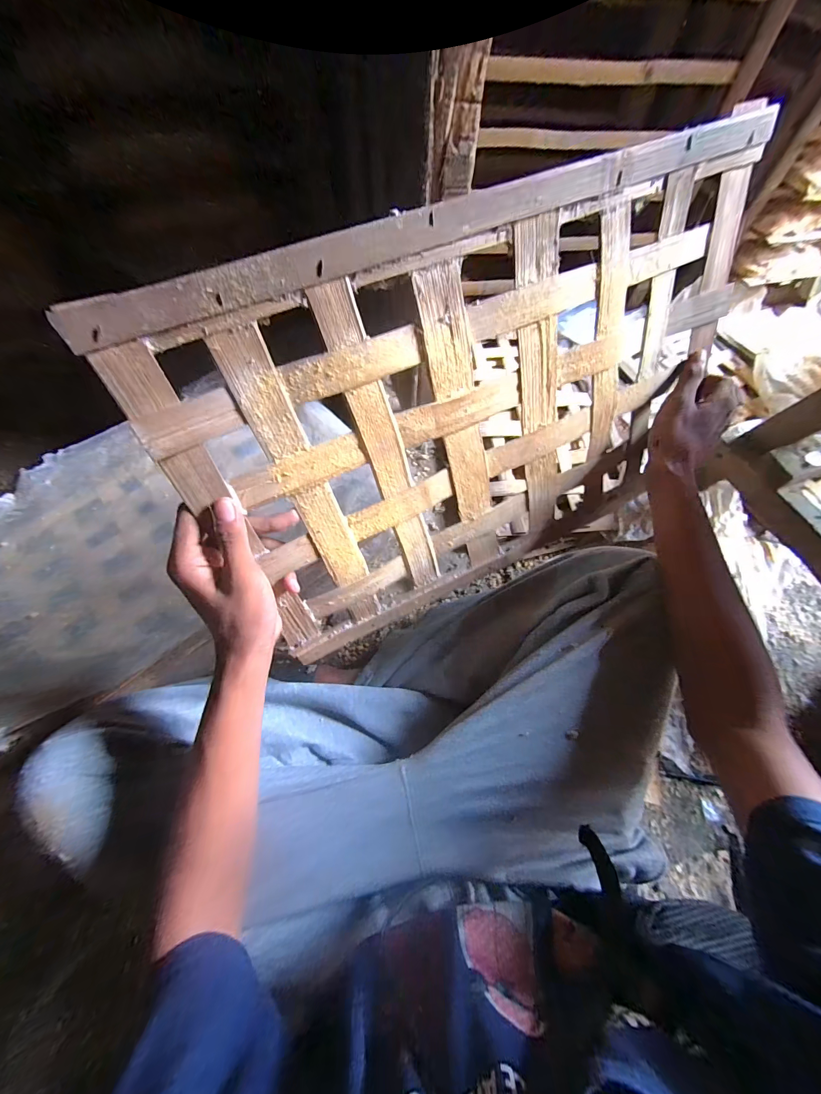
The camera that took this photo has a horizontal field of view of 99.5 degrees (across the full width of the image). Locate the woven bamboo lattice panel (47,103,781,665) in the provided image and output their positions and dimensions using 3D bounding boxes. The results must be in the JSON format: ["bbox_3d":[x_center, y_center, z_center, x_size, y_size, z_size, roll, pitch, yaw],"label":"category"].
[{"bbox_3d":[0.080,-0.113,0.321,0.512,0.309,0.009,-25,36,-10],"label":"woven bamboo lattice panel"}]

